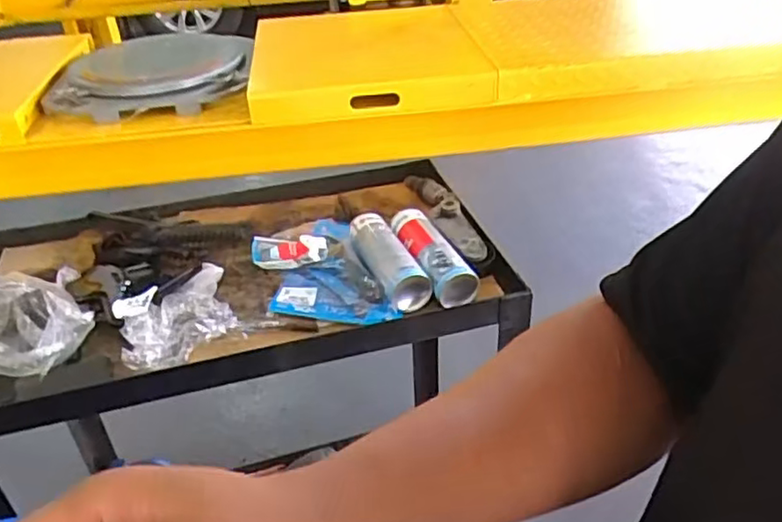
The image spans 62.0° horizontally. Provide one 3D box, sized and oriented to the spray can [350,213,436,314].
[{"bbox_3d":[-0.009,-0.005,0.994,0.066,0.056,0.192,-15,37,-16],"label":"spray can"}]

